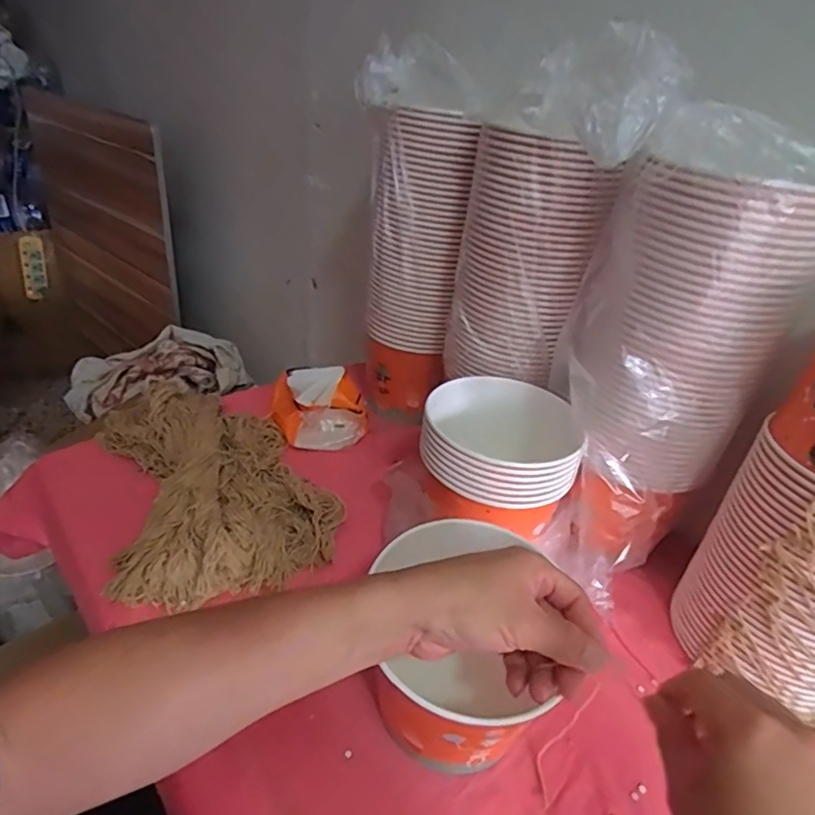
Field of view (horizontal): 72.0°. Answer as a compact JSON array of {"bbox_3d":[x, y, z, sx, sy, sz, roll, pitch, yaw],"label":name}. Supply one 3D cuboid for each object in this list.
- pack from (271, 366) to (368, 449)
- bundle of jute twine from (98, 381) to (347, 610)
[{"bbox_3d":[-0.128,-0.009,0.804,0.126,0.077,0.127,-2,34,-13],"label":"pack"},{"bbox_3d":[-0.230,0.079,0.672,0.235,0.052,0.337,-11,36,-24],"label":"bundle of jute twine"}]

